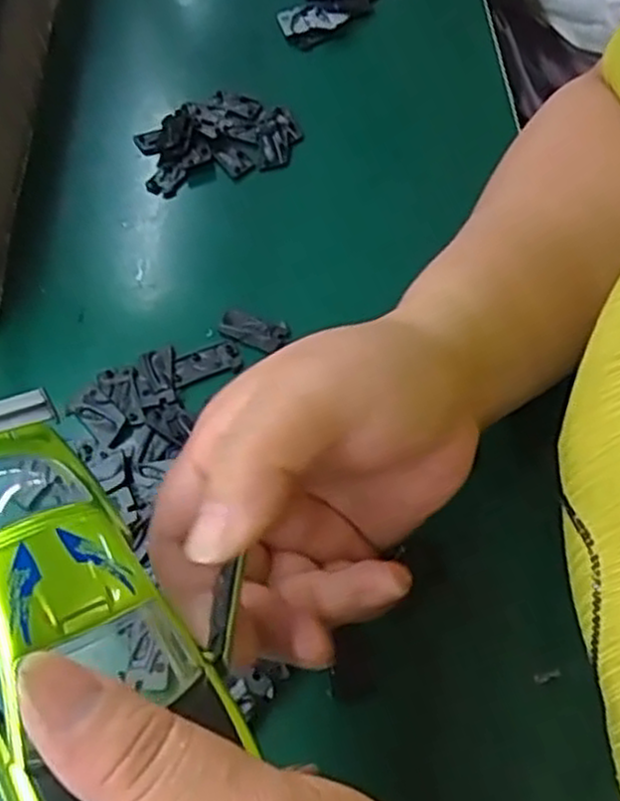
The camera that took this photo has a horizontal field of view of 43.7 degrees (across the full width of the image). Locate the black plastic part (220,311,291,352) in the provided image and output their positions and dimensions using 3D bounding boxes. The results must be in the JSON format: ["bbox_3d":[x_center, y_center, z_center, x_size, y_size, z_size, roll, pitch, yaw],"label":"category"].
[{"bbox_3d":[-0.028,-0.034,0.371,0.033,0.005,0.015,15,57,15],"label":"black plastic part"}]

